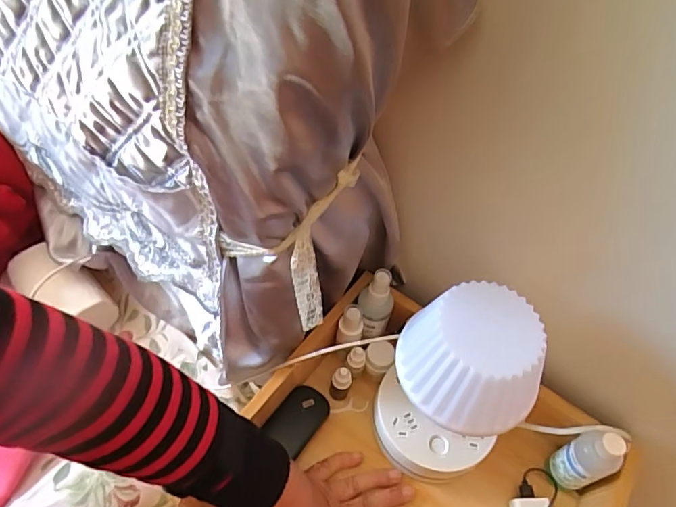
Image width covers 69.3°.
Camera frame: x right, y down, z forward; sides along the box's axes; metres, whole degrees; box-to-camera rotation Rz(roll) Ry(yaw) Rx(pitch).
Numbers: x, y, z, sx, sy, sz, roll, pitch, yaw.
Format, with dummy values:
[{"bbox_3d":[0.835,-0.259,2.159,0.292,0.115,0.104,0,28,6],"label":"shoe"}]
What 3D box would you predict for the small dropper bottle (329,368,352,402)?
[{"bbox_3d":[0.003,0.140,0.530,0.021,0.065,0.018,12,54,3],"label":"small dropper bottle"}]

